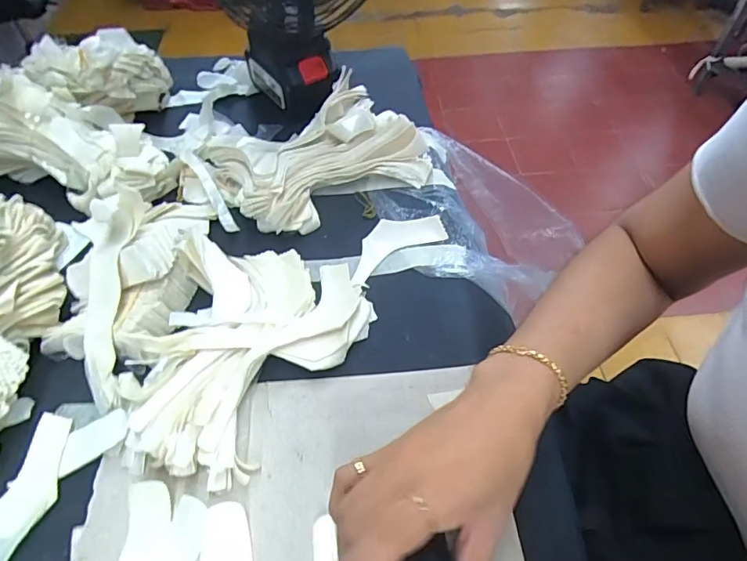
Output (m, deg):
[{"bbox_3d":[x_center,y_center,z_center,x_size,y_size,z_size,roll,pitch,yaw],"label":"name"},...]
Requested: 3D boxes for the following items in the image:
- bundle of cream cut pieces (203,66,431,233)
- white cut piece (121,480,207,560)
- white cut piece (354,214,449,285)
[{"bbox_3d":[-0.054,-0.126,0.483,0.196,0.047,0.143,-30,58,-20],"label":"bundle of cream cut pieces"},{"bbox_3d":[-0.125,0.154,0.283,0.046,0.007,0.064,8,57,-11],"label":"white cut piece"},{"bbox_3d":[0.016,-0.038,0.439,0.092,0.017,0.047,-25,57,-18],"label":"white cut piece"}]

